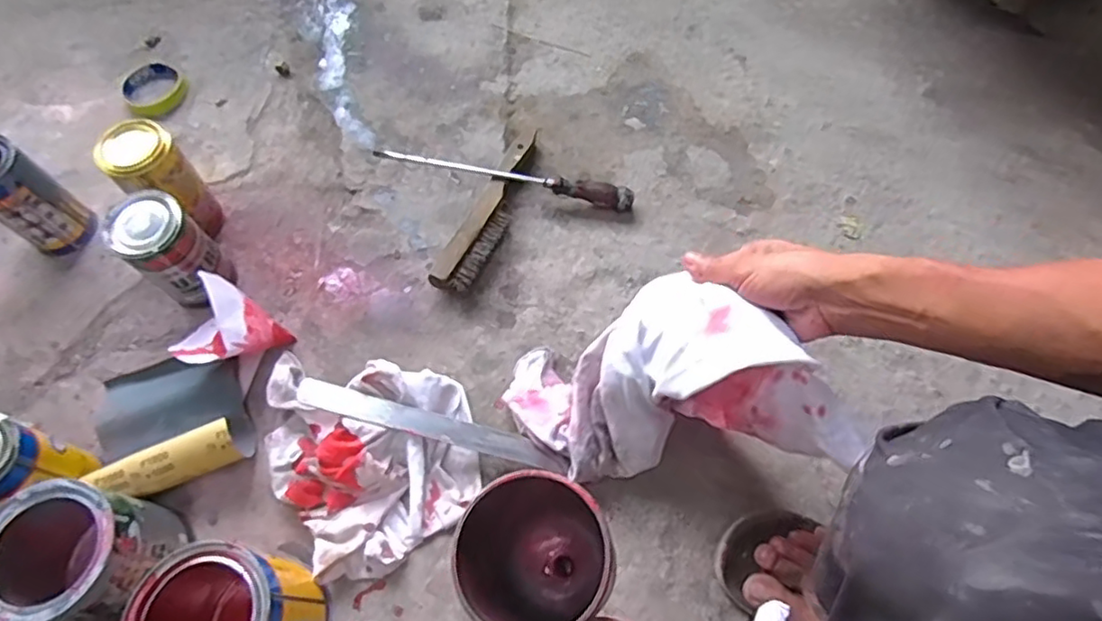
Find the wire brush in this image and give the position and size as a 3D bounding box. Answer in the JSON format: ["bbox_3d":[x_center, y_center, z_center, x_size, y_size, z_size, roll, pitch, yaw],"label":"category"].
[{"bbox_3d":[-0.067,-0.125,0.743,0.049,0.042,0.255,21,66,8],"label":"wire brush"}]

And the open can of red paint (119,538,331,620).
[{"bbox_3d":[-0.259,0.248,0.500,0.112,0.122,0.104,1,66,-2],"label":"open can of red paint"}]

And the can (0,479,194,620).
[{"bbox_3d":[-0.393,0.212,0.530,0.113,0.134,0.106,11,65,4],"label":"can"}]

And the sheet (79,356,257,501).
[{"bbox_3d":[-0.390,0.105,0.621,0.143,0.055,0.149,-18,67,-10],"label":"sheet"}]

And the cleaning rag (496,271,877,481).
[{"bbox_3d":[0.100,0.061,0.543,0.269,0.188,0.144,2,66,-1],"label":"cleaning rag"}]

